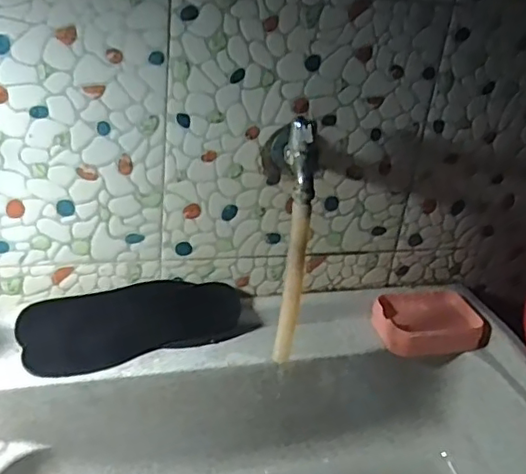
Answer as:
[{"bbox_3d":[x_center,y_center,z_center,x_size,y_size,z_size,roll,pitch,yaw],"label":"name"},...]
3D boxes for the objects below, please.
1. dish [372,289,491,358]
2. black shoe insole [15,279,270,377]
[{"bbox_3d":[0.206,0.106,0.742,0.133,0.033,0.098,0,27,-14],"label":"dish"},{"bbox_3d":[-0.136,0.093,0.672,0.257,0.020,0.089,-12,67,-22],"label":"black shoe insole"}]

